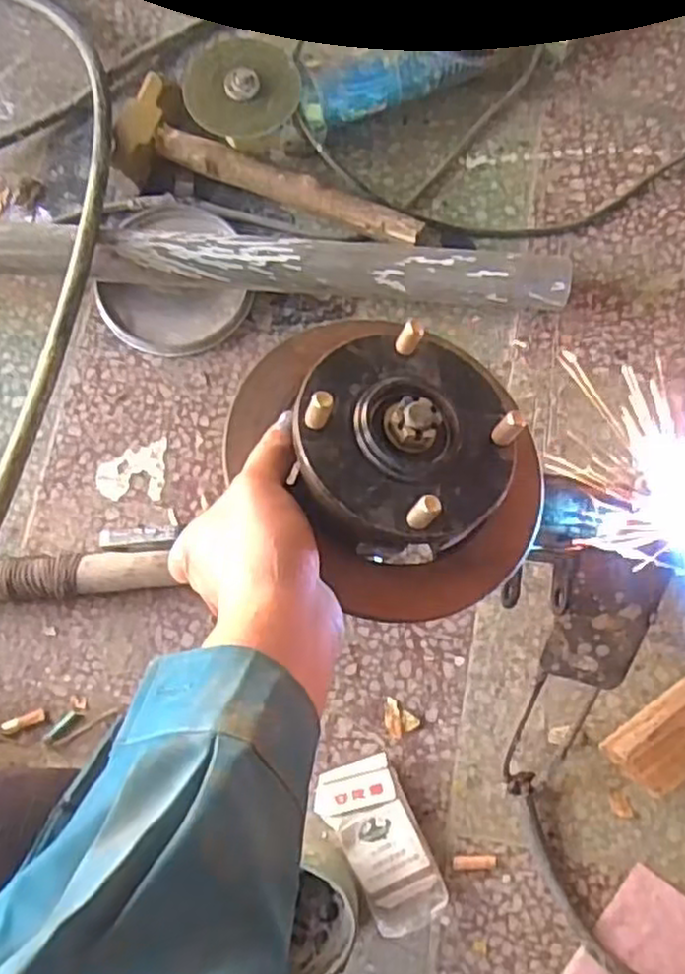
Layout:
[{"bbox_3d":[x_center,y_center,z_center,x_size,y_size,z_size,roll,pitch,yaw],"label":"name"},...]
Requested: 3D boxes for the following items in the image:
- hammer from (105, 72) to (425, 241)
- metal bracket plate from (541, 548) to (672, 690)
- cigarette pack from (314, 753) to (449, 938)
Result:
[{"bbox_3d":[-0.072,-0.291,0.689,0.313,0.039,0.098,24,78,7],"label":"hammer"},{"bbox_3d":[0.187,0.095,0.515,0.066,0.007,0.101,11,107,2],"label":"metal bracket plate"},{"bbox_3d":[0.030,0.278,0.568,0.063,0.019,0.124,-25,77,-5],"label":"cigarette pack"}]

